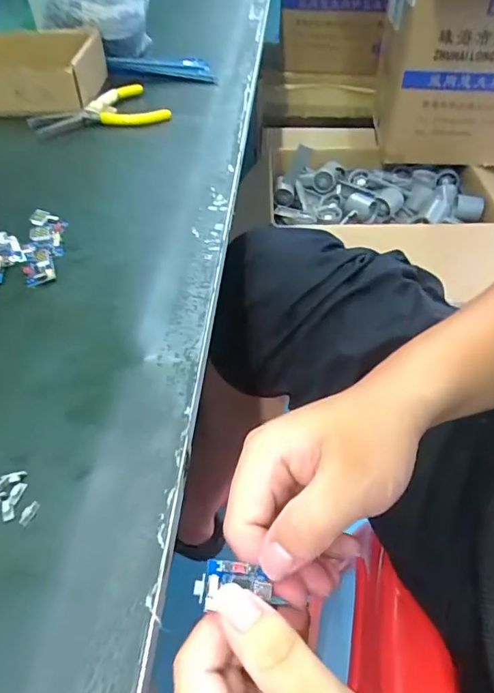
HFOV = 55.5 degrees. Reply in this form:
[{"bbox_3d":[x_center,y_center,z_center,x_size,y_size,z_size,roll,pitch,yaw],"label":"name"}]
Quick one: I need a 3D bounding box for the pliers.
[{"bbox_3d":[-0.175,-0.282,0.558,0.151,0.016,0.095,-14,49,-11],"label":"pliers"}]

